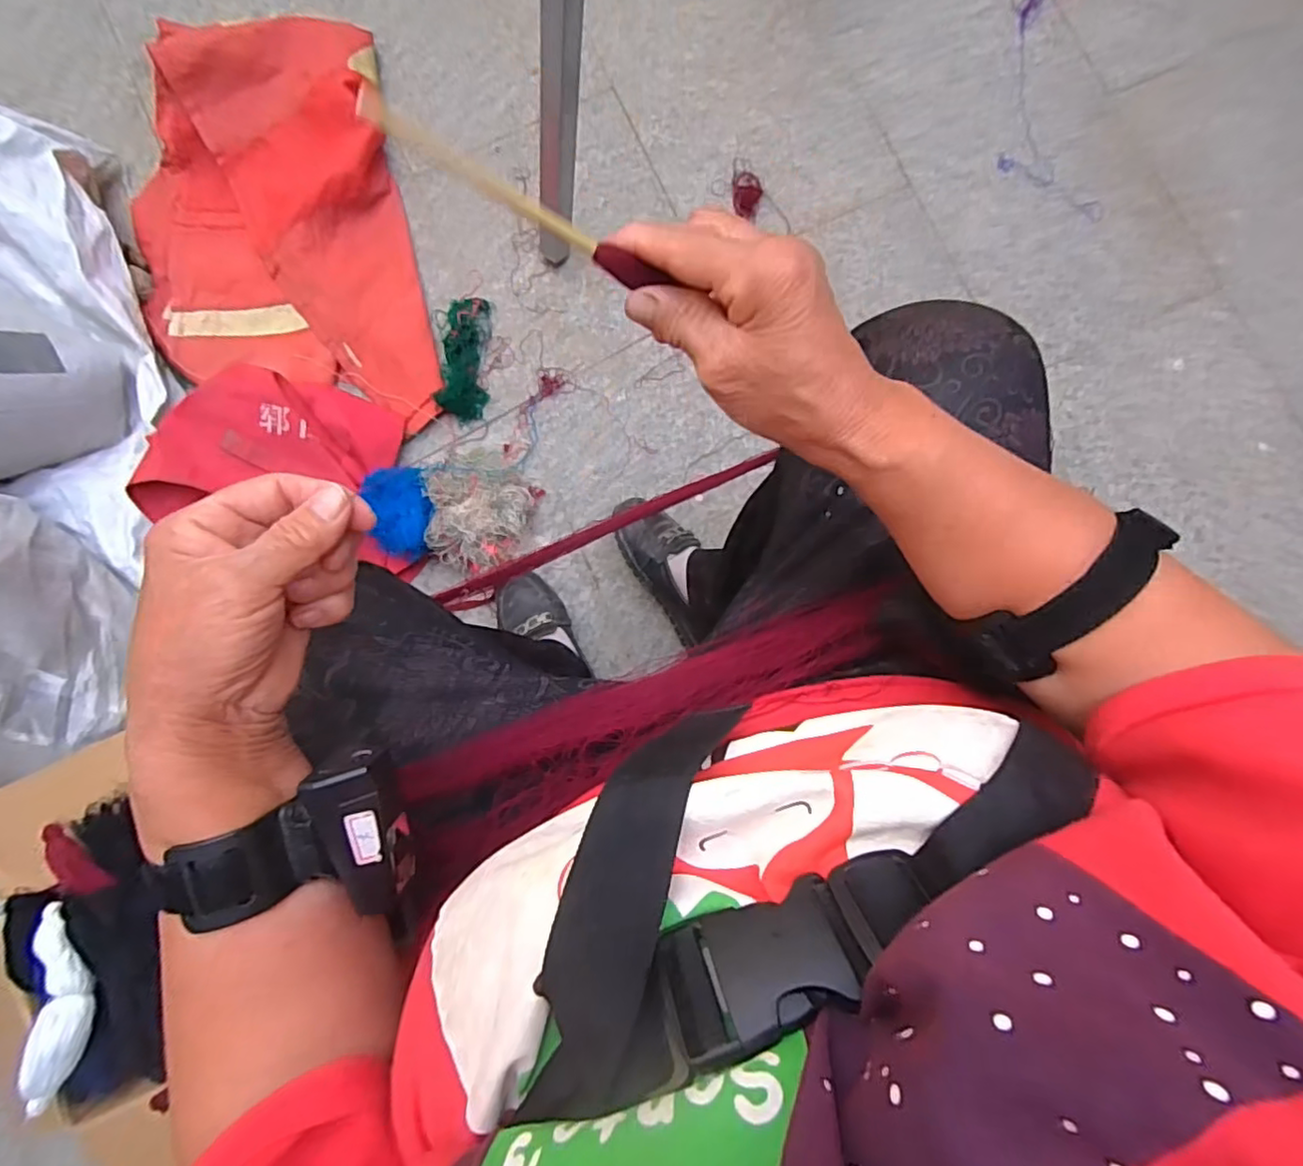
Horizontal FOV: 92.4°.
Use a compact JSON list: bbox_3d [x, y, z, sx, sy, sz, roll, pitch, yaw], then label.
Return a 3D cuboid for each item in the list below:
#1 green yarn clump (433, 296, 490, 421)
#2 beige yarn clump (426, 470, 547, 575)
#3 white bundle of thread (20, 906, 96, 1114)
[{"bbox_3d":[-0.246,-0.301,0.830,0.060,0.036,0.160,7,87,2],"label":"green yarn clump"},{"bbox_3d":[-0.214,-0.076,0.775,0.123,0.075,0.118,9,85,1],"label":"beige yarn clump"},{"bbox_3d":[-0.498,0.355,0.524,0.034,0.031,0.155,-5,85,0],"label":"white bundle of thread"}]

